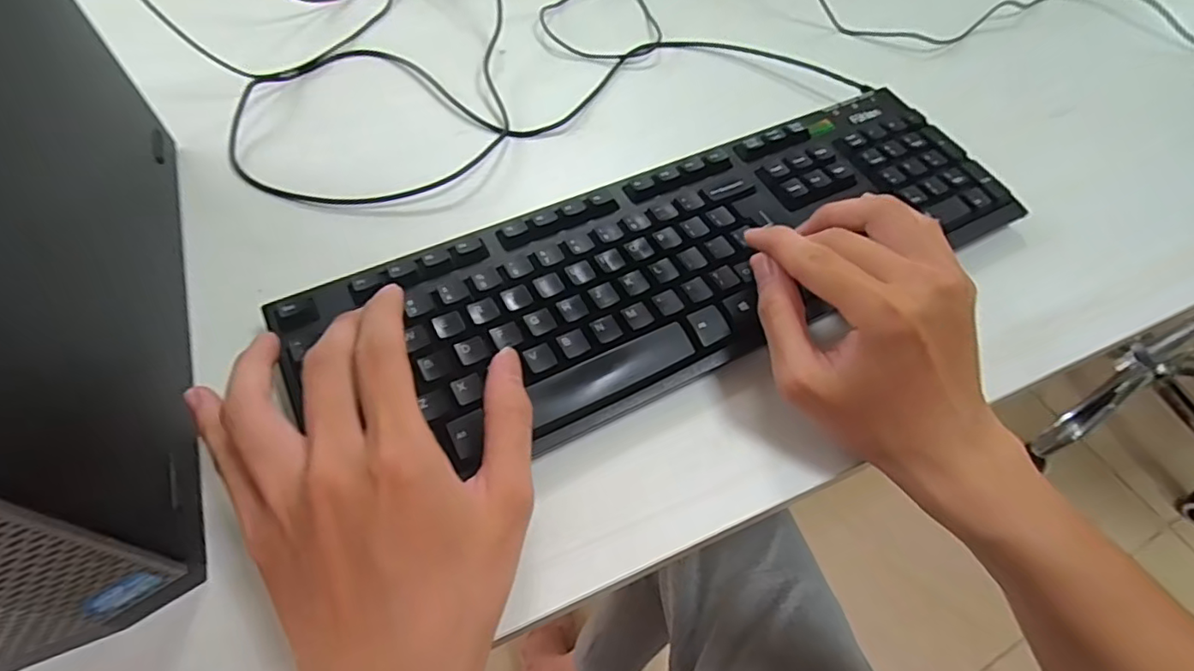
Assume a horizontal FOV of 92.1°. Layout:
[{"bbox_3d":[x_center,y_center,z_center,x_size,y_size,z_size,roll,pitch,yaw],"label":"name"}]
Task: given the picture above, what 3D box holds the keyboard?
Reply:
[{"bbox_3d":[0.052,-0.043,0.338,0.422,0.031,0.133,-24,61,-18],"label":"keyboard"}]

